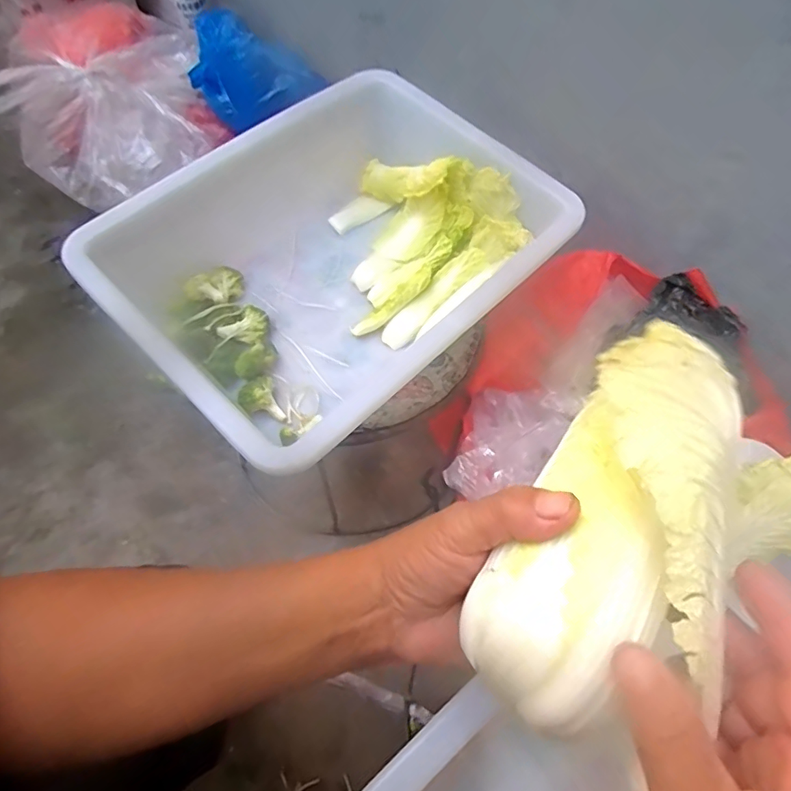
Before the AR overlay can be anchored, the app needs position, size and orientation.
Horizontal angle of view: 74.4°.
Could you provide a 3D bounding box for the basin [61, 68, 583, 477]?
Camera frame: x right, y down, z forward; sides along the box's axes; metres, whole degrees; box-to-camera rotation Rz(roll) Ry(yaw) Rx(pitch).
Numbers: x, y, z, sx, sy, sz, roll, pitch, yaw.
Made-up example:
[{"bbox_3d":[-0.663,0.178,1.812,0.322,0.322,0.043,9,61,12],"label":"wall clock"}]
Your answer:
[{"bbox_3d":[-0.054,-0.147,0.536,0.420,0.121,0.309,-39,72,-20],"label":"basin"}]

